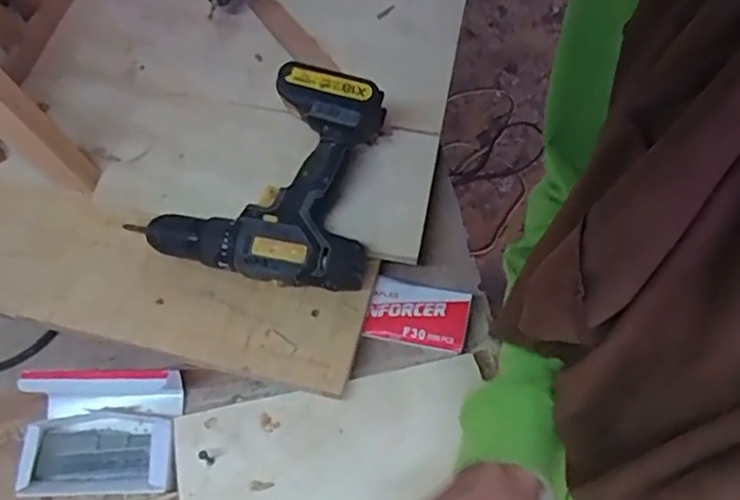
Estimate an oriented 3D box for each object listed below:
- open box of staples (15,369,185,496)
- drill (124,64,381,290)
[{"bbox_3d":[-0.245,0.164,0.549,0.136,0.069,0.102,-2,62,0],"label":"open box of staples"},{"bbox_3d":[-0.098,-0.082,0.607,0.225,0.104,0.205,13,65,8],"label":"drill"}]

